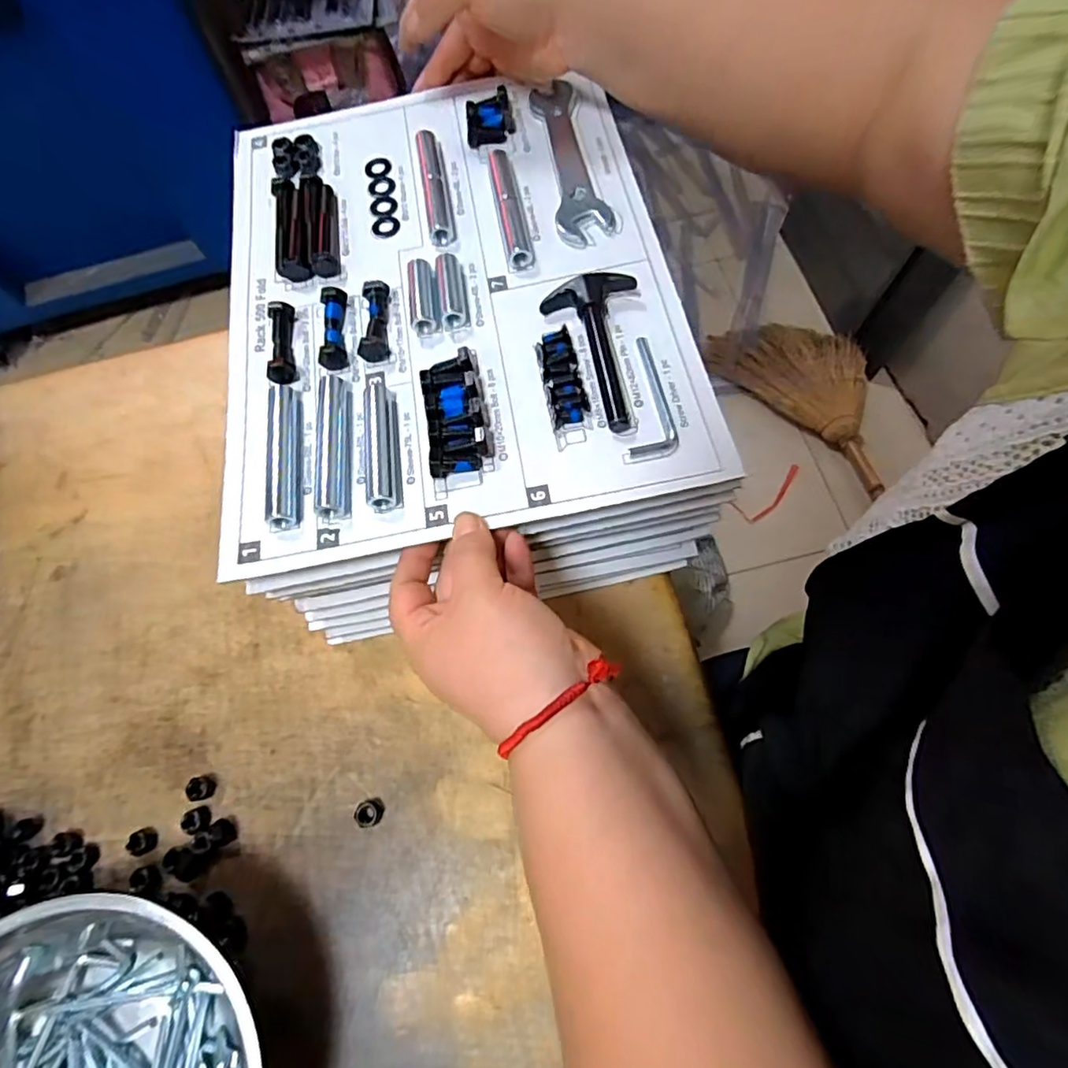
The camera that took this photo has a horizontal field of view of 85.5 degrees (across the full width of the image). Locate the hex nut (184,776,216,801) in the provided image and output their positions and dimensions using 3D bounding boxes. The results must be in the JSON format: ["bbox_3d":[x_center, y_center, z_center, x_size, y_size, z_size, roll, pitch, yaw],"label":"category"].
[{"bbox_3d":[-0.238,0.182,0.412,0.016,0.010,0.016,-8,69,2],"label":"hex nut"}]

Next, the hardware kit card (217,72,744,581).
[{"bbox_3d":[-0.060,-0.166,0.373,0.281,0.023,0.356,-10,67,-1],"label":"hardware kit card"}]

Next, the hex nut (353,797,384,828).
[{"bbox_3d":[-0.114,0.193,0.399,0.020,0.007,0.018,-16,69,-1],"label":"hex nut"}]

